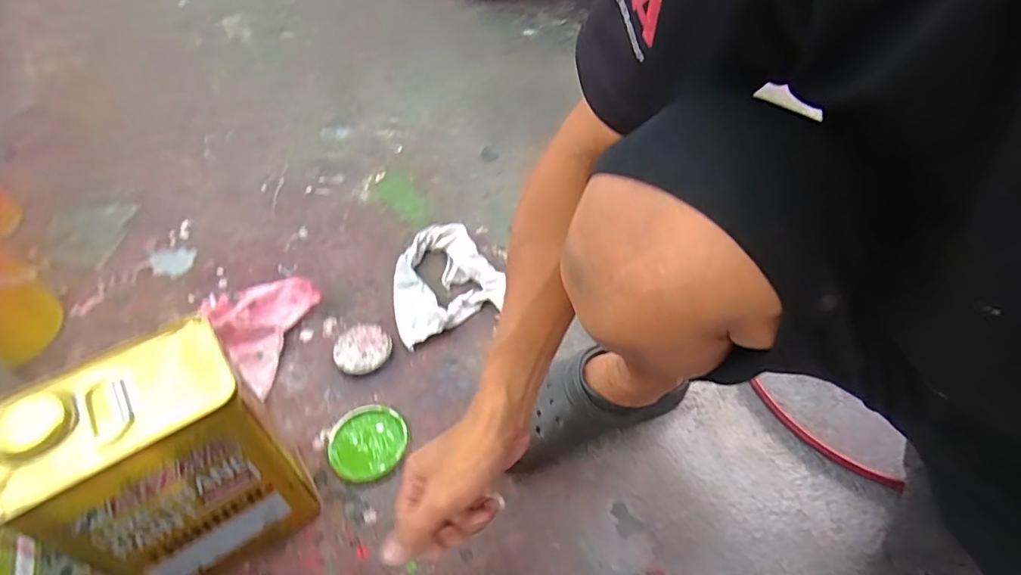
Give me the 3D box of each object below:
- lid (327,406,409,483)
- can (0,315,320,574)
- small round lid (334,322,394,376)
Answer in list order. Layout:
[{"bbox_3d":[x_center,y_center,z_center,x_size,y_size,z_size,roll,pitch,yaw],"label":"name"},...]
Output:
[{"bbox_3d":[-0.171,0.183,0.628,0.089,0.020,0.090,0,49,0],"label":"lid"},{"bbox_3d":[-0.304,0.159,0.472,0.163,0.223,0.111,-29,55,-23],"label":"can"},{"bbox_3d":[-0.205,0.084,0.722,0.076,0.014,0.075,0,49,0],"label":"small round lid"}]

